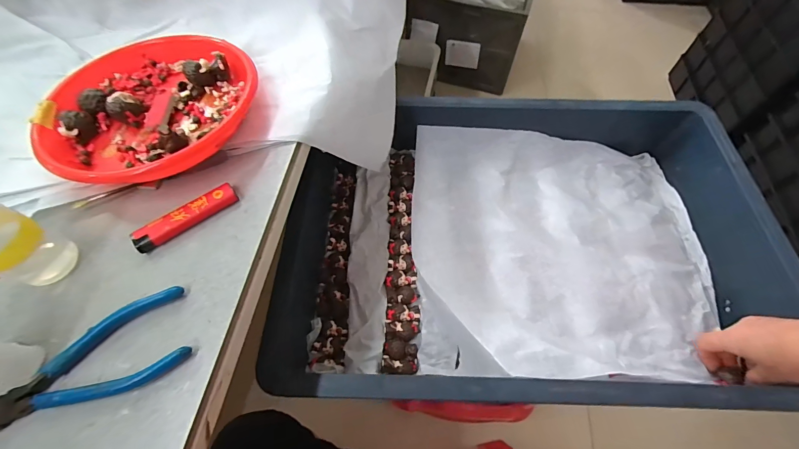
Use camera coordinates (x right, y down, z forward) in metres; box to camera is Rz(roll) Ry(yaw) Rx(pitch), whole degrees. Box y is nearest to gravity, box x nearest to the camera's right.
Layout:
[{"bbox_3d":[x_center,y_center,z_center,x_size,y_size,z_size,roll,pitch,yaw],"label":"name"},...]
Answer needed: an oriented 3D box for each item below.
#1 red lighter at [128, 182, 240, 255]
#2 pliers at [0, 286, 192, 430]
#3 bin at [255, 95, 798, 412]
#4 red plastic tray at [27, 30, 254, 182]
[{"bbox_3d":[-0.165,-0.007,0.267,0.078,0.012,0.018,-38,69,-18],"label":"red lighter"},{"bbox_3d":[-0.198,0.088,0.213,0.124,0.012,0.051,-24,65,-13],"label":"pliers"},{"bbox_3d":[0.156,0.006,0.462,0.564,0.102,0.403,2,62,0],"label":"bin"},{"bbox_3d":[-0.220,-0.115,0.312,0.171,0.026,0.171,-22,64,-12],"label":"red plastic tray"}]

